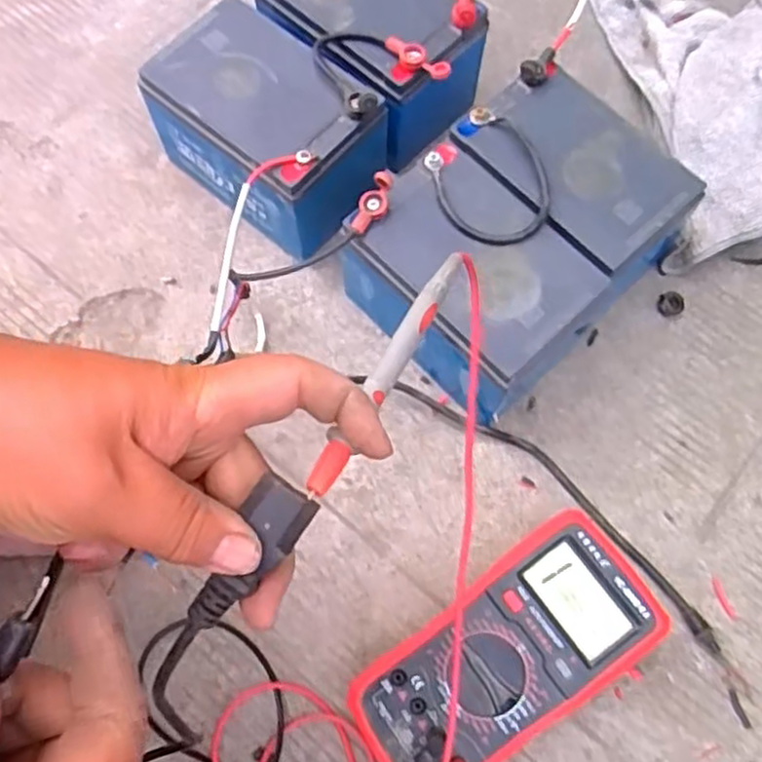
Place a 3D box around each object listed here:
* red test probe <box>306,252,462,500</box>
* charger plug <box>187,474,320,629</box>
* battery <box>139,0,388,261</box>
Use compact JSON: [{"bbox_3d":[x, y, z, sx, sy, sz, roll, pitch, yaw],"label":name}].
[{"bbox_3d":[0.006,-0.009,0.293,0.010,0.011,0.131,26,59,10],"label":"red test probe"},{"bbox_3d":[-0.046,0.061,0.253,0.021,0.012,0.056,37,92,13],"label":"charger plug"},{"bbox_3d":[-0.087,-0.185,0.552,0.105,0.110,0.152,-41,74,-15],"label":"battery"}]

